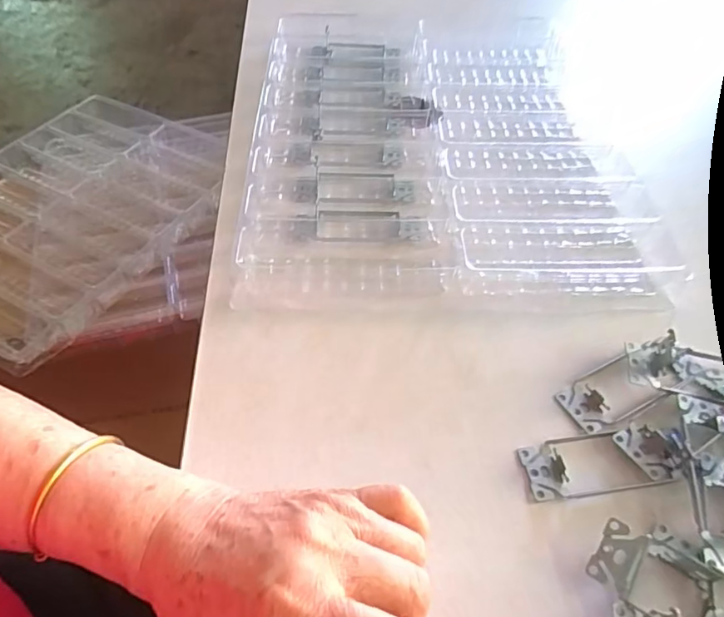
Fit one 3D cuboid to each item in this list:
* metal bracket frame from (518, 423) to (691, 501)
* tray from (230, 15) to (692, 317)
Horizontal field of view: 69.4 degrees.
[{"bbox_3d":[0.145,0.089,0.311,0.092,0.018,0.037,-7,53,-6],"label":"metal bracket frame"},{"bbox_3d":[0.071,-0.172,0.508,0.337,0.030,0.417,-1,52,0],"label":"tray"}]

